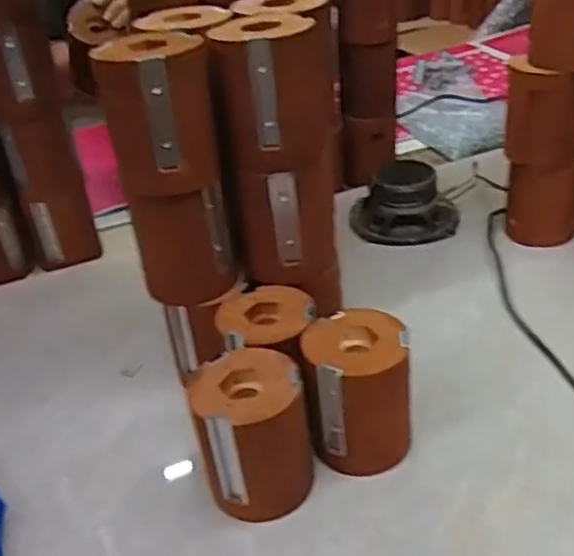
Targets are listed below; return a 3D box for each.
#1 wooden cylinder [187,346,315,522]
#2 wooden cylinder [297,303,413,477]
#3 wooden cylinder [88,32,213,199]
[{"bbox_3d":[-0.024,0.114,0.496,0.081,0.101,0.069,-8,31,-1],"label":"wooden cylinder"},{"bbox_3d":[0.055,0.086,0.528,0.076,0.099,0.072,-2,32,9],"label":"wooden cylinder"},{"bbox_3d":[-0.094,-0.119,0.510,0.076,0.099,0.072,-14,34,-12],"label":"wooden cylinder"}]

